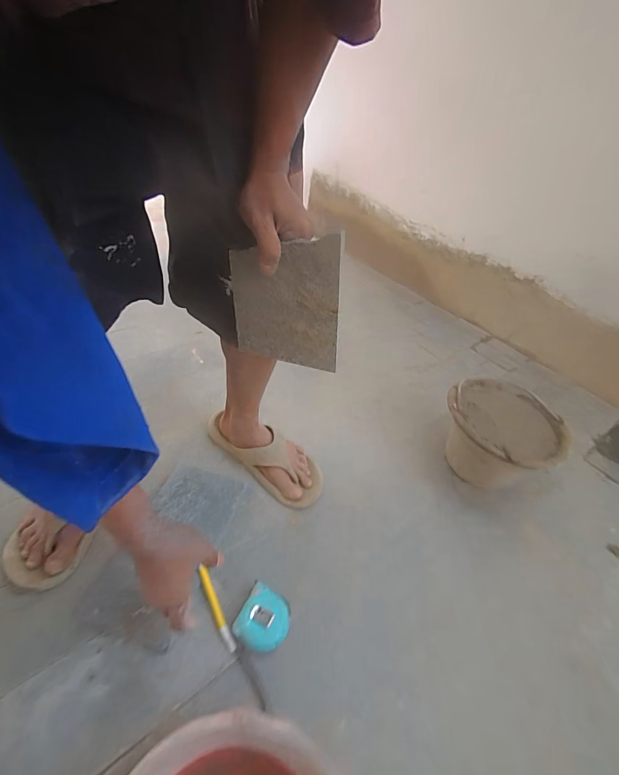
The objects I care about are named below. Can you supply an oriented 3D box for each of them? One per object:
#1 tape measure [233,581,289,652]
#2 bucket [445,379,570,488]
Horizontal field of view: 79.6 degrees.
[{"bbox_3d":[-0.069,0.356,0.567,0.074,0.036,0.075,24,45,17],"label":"tape measure"},{"bbox_3d":[0.419,0.119,0.839,0.241,0.168,0.232,4,40,-3],"label":"bucket"}]

